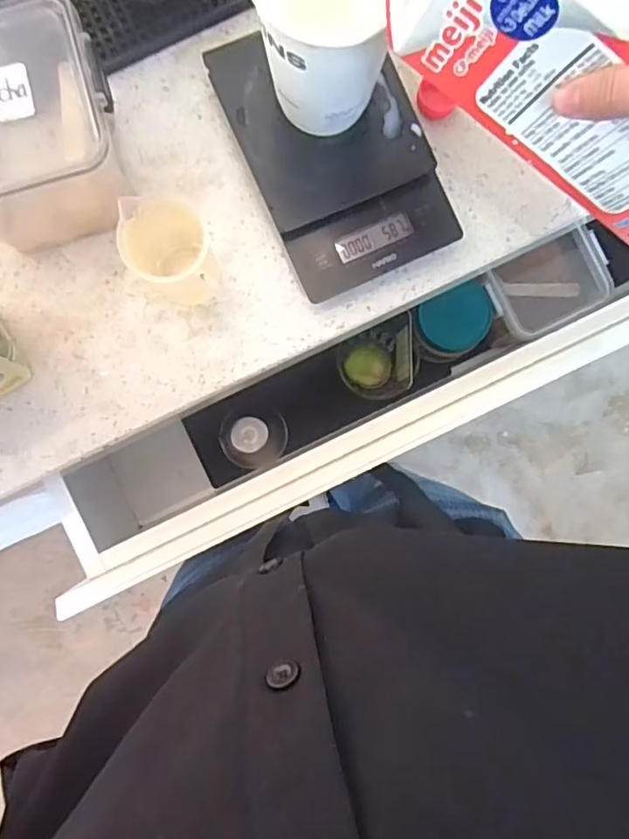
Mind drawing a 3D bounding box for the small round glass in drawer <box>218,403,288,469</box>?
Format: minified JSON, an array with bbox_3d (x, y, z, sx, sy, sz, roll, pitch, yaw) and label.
[{"bbox_3d":[-0.068,0.018,0.612,0.073,0.047,0.071,0,89,-1],"label":"small round glass in drawer"}]

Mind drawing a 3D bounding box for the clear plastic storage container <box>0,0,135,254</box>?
[{"bbox_3d":[-0.185,-0.193,0.366,0.120,0.099,0.124,-19,90,0],"label":"clear plastic storage container"}]

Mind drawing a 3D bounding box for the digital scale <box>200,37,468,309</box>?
[{"bbox_3d":[0.016,-0.188,0.402,0.118,0.035,0.181,-25,90,0],"label":"digital scale"}]

